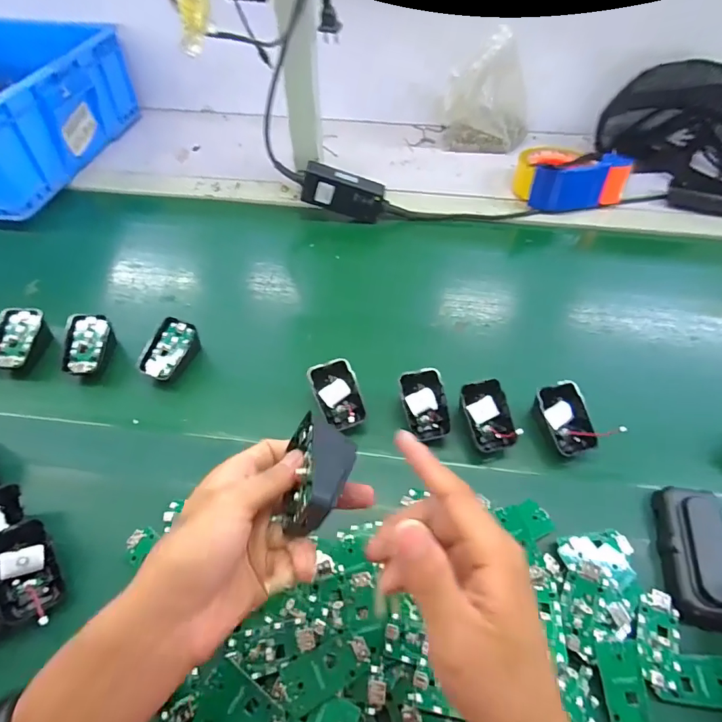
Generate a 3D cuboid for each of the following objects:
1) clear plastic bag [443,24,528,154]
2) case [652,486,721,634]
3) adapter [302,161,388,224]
[{"bbox_3d":[0.213,-0.428,0.746,0.137,0.155,0.102,20,57,8],"label":"clear plastic bag"},{"bbox_3d":[0.282,0.160,0.376,0.054,0.024,0.108,15,57,6],"label":"case"},{"bbox_3d":[-0.024,-0.242,0.662,0.119,0.054,0.035,15,55,-14],"label":"adapter"}]

